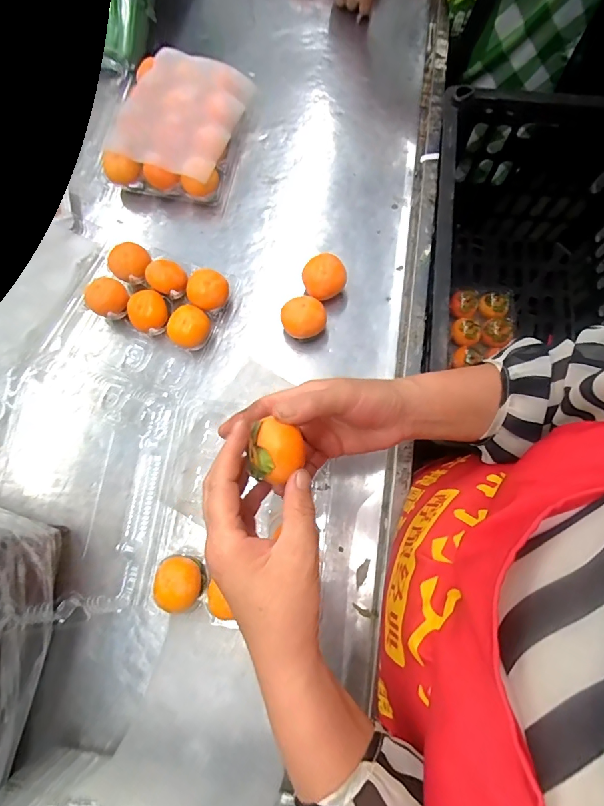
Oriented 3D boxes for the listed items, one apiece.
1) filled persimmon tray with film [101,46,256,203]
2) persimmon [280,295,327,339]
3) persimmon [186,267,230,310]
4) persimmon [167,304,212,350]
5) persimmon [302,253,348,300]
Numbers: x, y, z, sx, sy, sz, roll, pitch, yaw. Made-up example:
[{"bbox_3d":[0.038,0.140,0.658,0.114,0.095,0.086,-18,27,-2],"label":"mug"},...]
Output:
[{"bbox_3d":[-0.166,-0.371,0.527,0.148,0.048,0.196,14,76,4],"label":"filled persimmon tray with film"},{"bbox_3d":[0.002,-0.098,0.473,0.052,0.043,0.046,-10,75,-2],"label":"persimmon"},{"bbox_3d":[-0.114,-0.134,0.480,0.049,0.043,0.048,-1,75,0],"label":"persimmon"},{"bbox_3d":[-0.130,-0.087,0.461,0.043,0.042,0.047,0,75,0],"label":"persimmon"},{"bbox_3d":[0.027,-0.150,0.480,0.051,0.042,0.045,-24,76,-6],"label":"persimmon"}]

